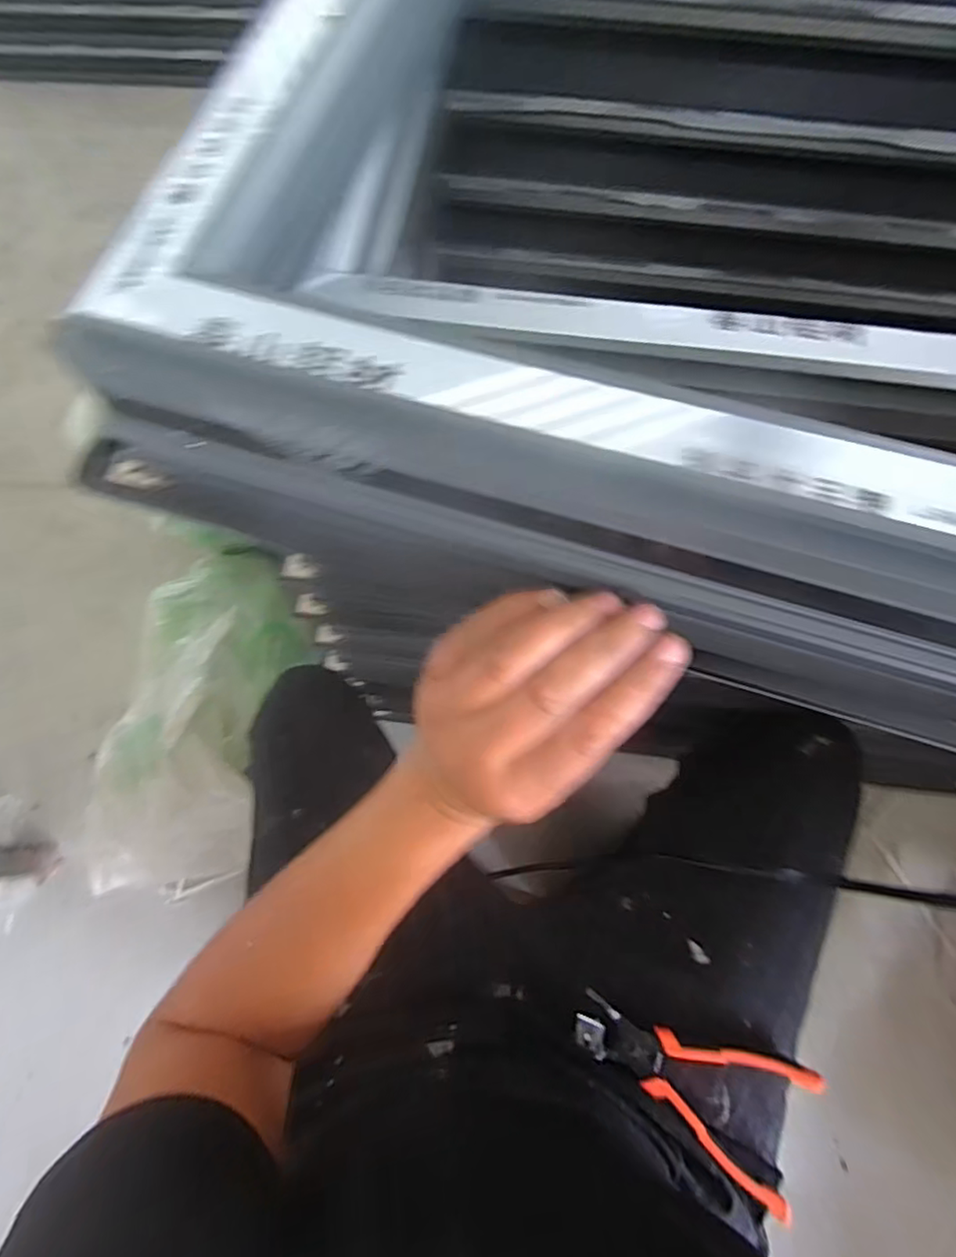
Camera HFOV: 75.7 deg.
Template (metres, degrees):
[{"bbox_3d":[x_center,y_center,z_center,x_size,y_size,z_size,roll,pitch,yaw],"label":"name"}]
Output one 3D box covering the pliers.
[{"bbox_3d":[0.153,0.323,0.444,0.162,0.025,0.085,27,74,10],"label":"pliers"}]

